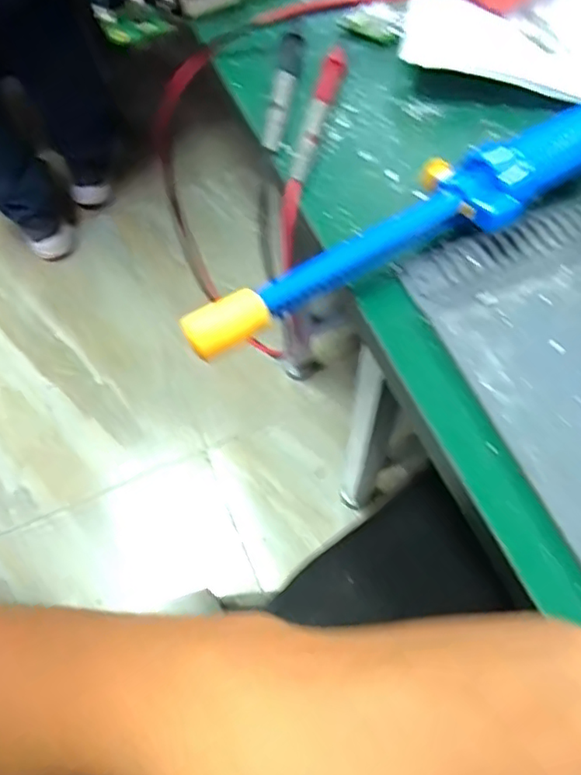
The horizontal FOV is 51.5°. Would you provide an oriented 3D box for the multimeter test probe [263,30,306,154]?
[{"bbox_3d":[-0.003,-0.169,0.335,0.013,0.008,0.096,4,63,4],"label":"multimeter test probe"}]

